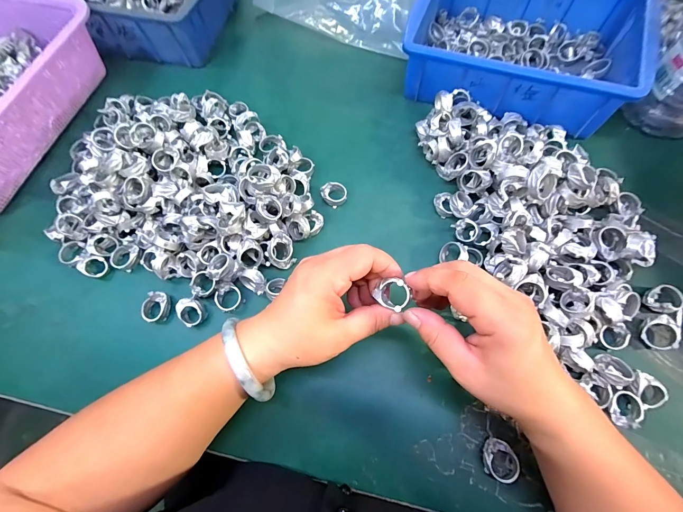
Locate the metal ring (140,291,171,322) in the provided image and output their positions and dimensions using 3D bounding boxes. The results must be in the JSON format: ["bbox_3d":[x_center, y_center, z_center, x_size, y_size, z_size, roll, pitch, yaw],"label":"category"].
[{"bbox_3d":[-0.183,0.050,0.309,0.021,0.018,0.029,14,70,9],"label":"metal ring"}]

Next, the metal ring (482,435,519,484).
[{"bbox_3d":[0.127,0.164,0.251,0.026,0.014,0.027,-1,68,3],"label":"metal ring"}]

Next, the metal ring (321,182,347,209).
[{"bbox_3d":[-0.007,-0.069,0.349,0.027,0.013,0.024,39,75,17],"label":"metal ring"}]

